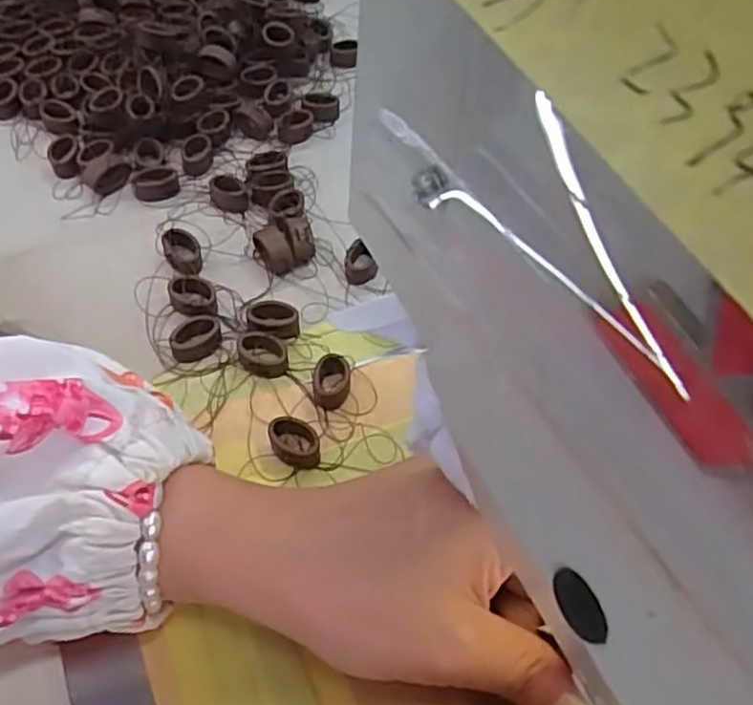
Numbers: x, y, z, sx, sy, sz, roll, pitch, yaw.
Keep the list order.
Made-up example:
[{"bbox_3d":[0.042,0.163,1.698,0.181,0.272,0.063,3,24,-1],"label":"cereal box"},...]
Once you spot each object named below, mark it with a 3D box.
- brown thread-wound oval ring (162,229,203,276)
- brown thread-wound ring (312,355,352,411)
[{"bbox_3d":[-0.084,-0.043,0.308,0.015,0.008,0.023,-15,56,-15],"label":"brown thread-wound oval ring"},{"bbox_3d":[-0.017,0.011,0.277,0.014,0.010,0.020,7,54,0],"label":"brown thread-wound ring"}]

